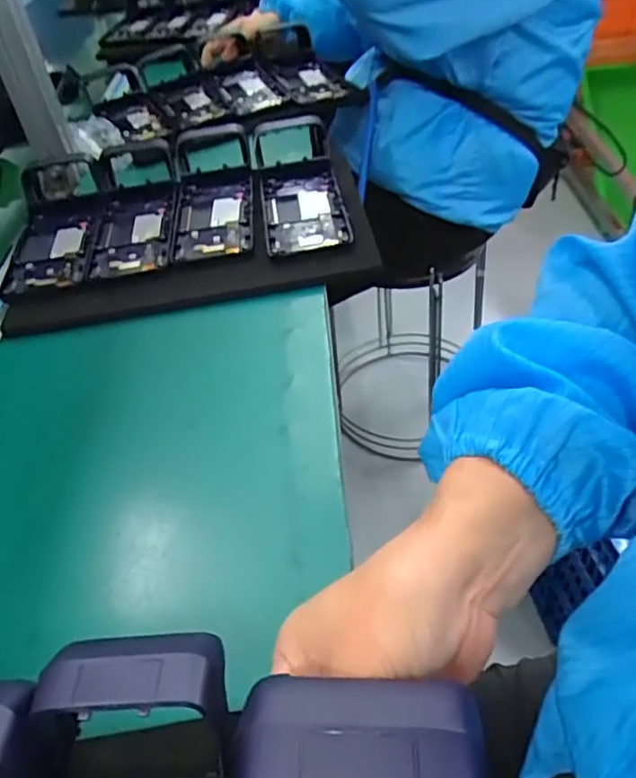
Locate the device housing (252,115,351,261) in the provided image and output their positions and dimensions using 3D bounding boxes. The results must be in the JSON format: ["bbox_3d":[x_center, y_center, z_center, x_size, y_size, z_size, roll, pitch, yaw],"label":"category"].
[{"bbox_3d":[-0.022,-0.213,0.642,0.082,0.047,0.207,-9,43,-1],"label":"device housing"}]

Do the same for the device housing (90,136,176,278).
[{"bbox_3d":[-0.195,-0.194,0.665,0.080,0.030,0.222,-11,49,0],"label":"device housing"}]

